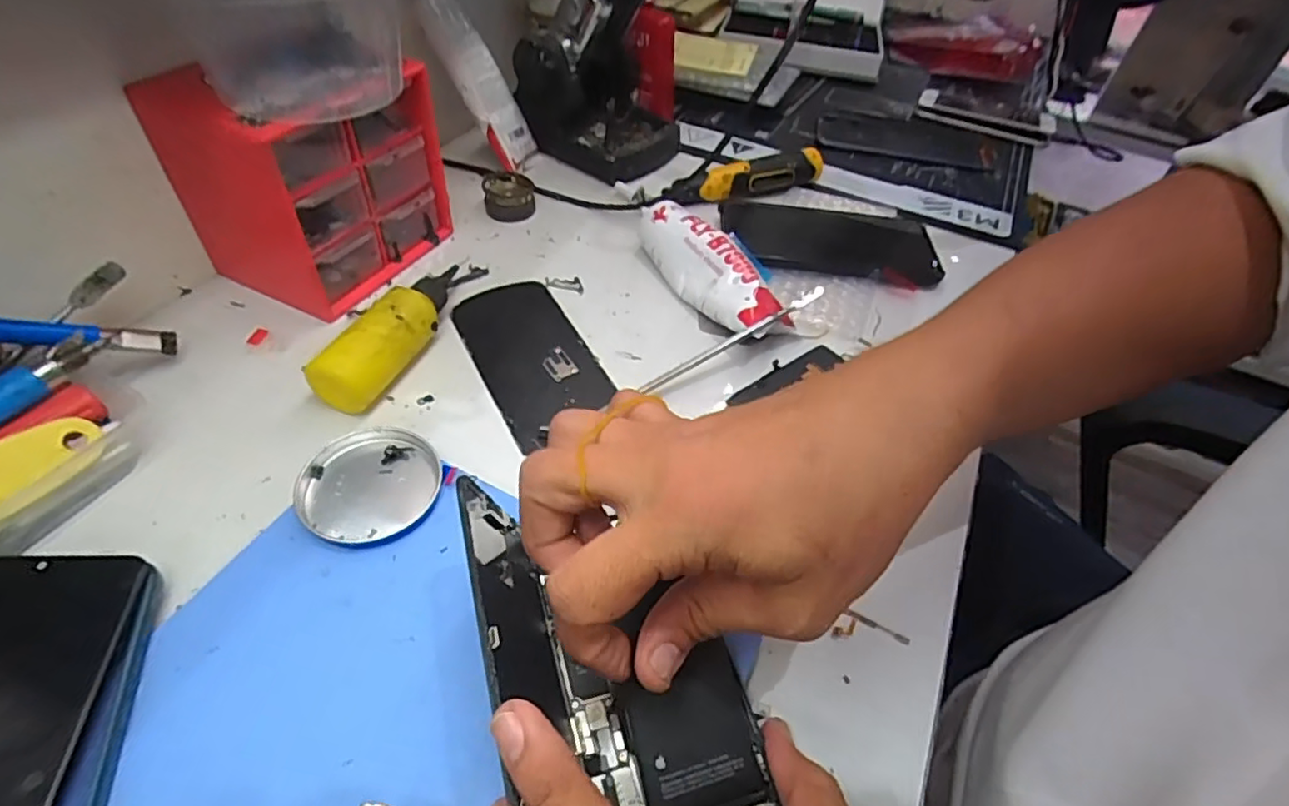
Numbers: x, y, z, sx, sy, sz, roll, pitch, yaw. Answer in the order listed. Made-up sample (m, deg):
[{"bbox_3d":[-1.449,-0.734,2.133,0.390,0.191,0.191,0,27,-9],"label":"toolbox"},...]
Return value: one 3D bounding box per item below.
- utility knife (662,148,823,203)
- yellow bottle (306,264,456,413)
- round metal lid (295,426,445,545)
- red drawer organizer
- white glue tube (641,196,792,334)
[{"bbox_3d":[0.087,-0.190,0.521,0.140,0.019,0.024,-15,51,-19],"label":"utility knife"},{"bbox_3d":[-0.144,-0.044,0.372,0.033,0.037,0.122,17,48,10],"label":"yellow bottle"},{"bbox_3d":[-0.135,0.041,0.309,0.065,0.015,0.062,3,47,-3],"label":"round metal lid"},{"bbox_3d":[-0.210,-0.146,0.402,0.106,0.118,0.122,21,49,13],"label":"red drawer organizer"},{"bbox_3d":[0.045,-0.093,0.431,0.048,0.037,0.141,-19,52,-22],"label":"white glue tube"}]

